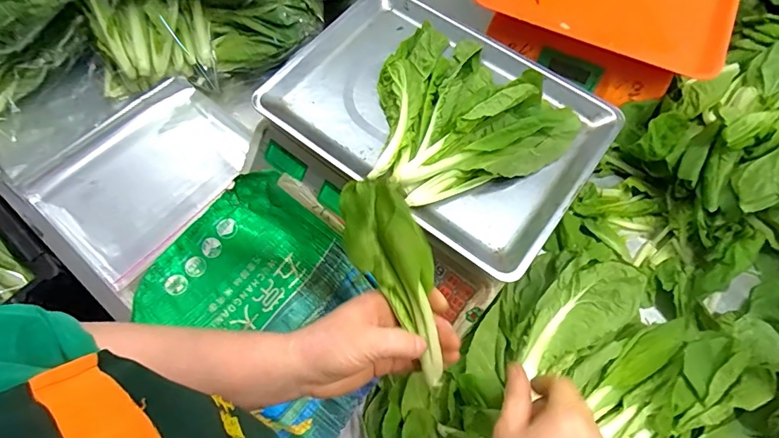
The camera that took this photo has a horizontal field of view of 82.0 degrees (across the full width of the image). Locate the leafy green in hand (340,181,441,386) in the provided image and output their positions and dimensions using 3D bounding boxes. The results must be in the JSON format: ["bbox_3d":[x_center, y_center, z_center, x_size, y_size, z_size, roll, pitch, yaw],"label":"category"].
[{"bbox_3d":[0.010,0.049,0.343,0.052,0.178,0.028,-27,26,-12],"label":"leafy green in hand"}]

